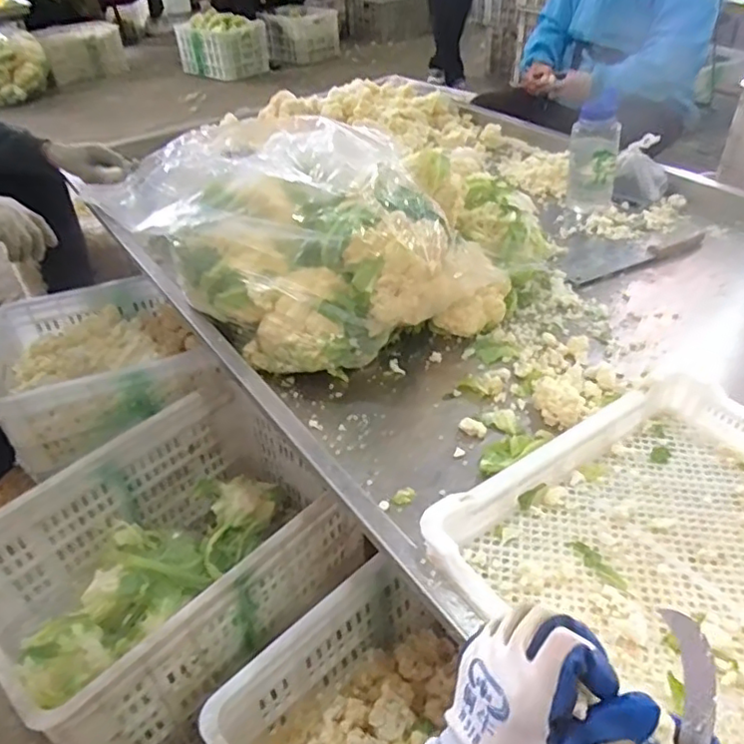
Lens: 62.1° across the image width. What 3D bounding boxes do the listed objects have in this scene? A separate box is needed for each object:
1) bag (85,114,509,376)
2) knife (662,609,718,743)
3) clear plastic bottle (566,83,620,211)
[{"bbox_3d":[-0.103,-0.213,0.960,0.409,0.242,0.507,-24,44,-24],"label":"bag"},{"bbox_3d":[0.171,0.222,0.351,0.031,0.015,0.172,16,58,22],"label":"knife"},{"bbox_3d":[0.432,-0.420,1.204,0.093,0.205,0.091,18,43,23],"label":"clear plastic bottle"}]

